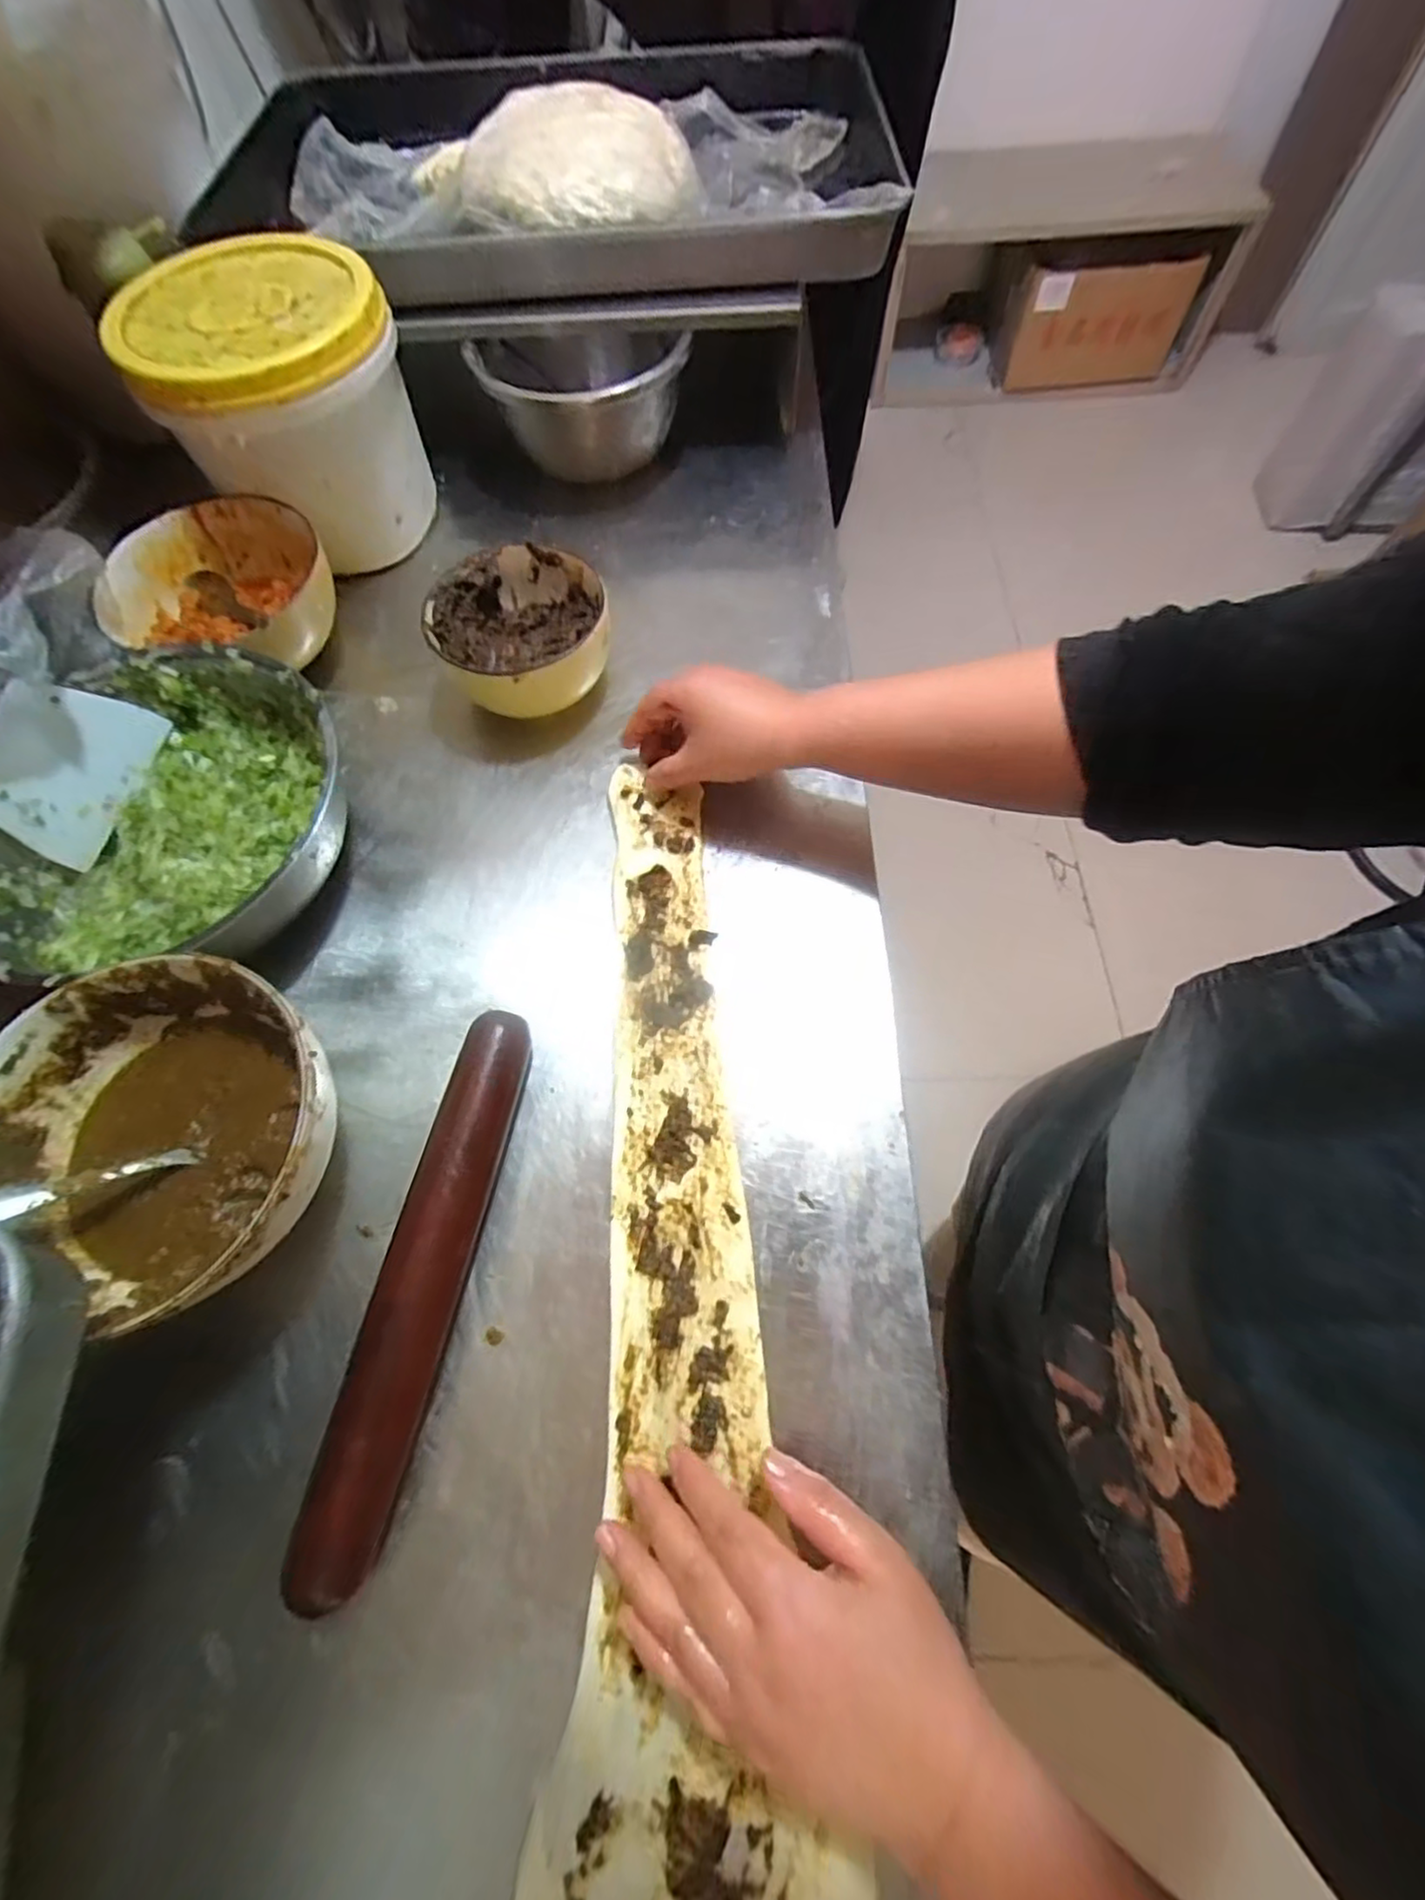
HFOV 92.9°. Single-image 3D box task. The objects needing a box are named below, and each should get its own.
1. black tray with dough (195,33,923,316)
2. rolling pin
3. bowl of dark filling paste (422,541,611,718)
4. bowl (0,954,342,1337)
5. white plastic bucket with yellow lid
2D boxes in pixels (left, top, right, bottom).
[{"bbox_3d":[-0.157,-0.733,0.618,0.618,0.072,0.413,3,68,3],"label":"black tray with dough"},{"bbox_3d":[-0.146,0.161,0.347,0.035,0.036,0.261,9,66,5],"label":"rolling pin"},{"bbox_3d":[-0.135,-0.226,0.498,0.120,0.064,0.117,-1,65,1],"label":"bowl of dark filling paste"},{"bbox_3d":[-0.273,0.094,0.356,0.175,0.082,0.153,28,69,13],"label":"bowl"},{"bbox_3d":[-0.323,-0.416,0.532,0.175,0.146,0.166,-1,65,1],"label":"white plastic bucket with yellow lid"}]

